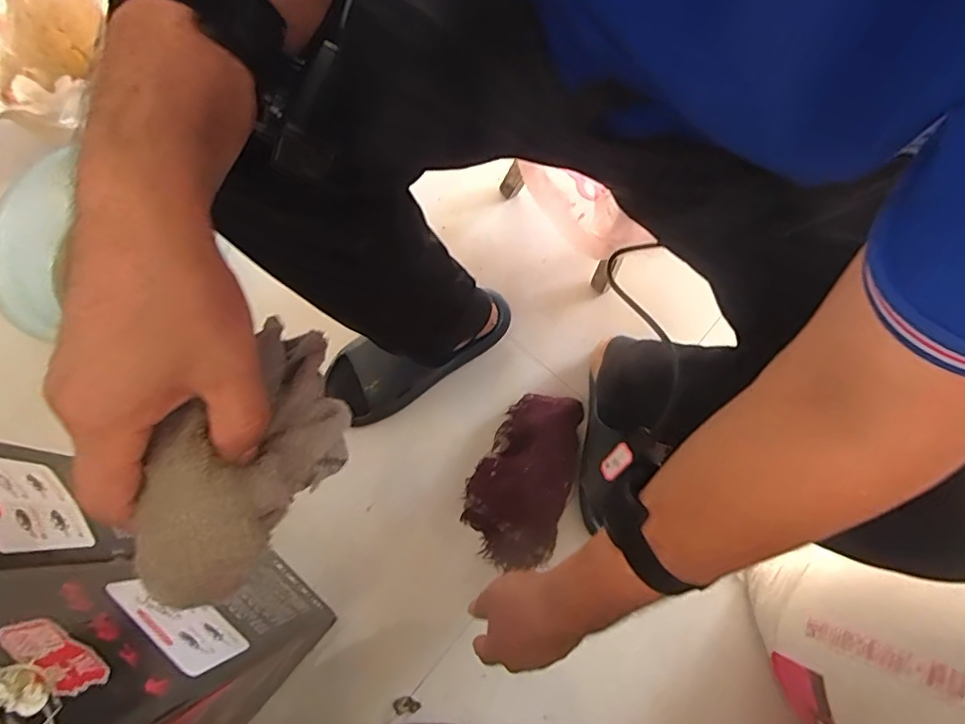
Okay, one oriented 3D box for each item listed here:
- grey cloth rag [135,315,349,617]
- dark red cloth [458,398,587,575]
[{"bbox_3d":[-0.113,0.046,0.288,0.067,0.067,0.147,19,43,4],"label":"grey cloth rag"},{"bbox_3d":[0.055,0.153,0.735,0.125,0.053,0.221,21,74,4],"label":"dark red cloth"}]

